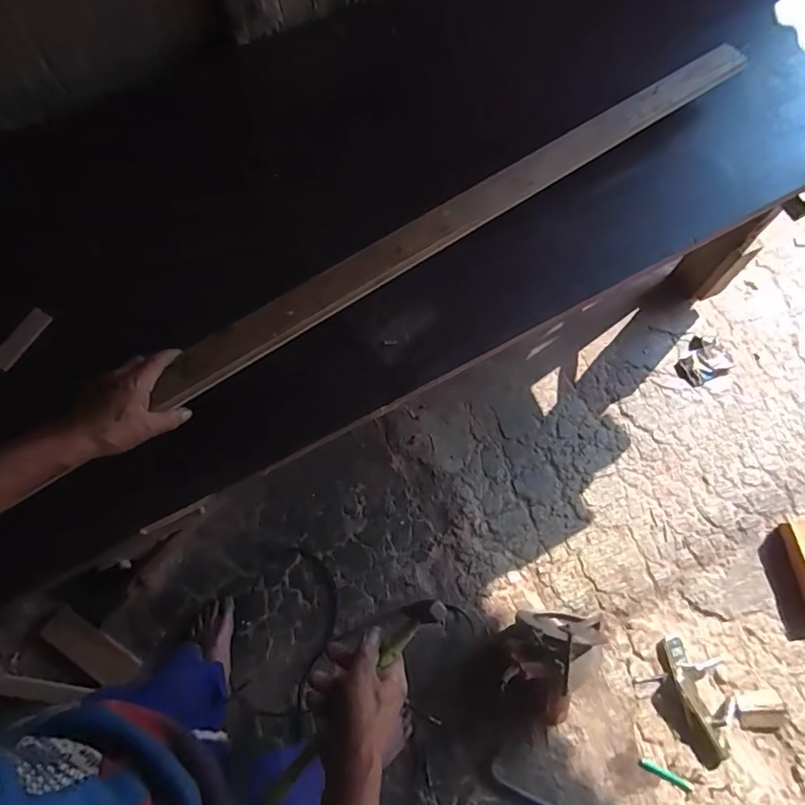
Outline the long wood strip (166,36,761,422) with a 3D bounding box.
[{"bbox_3d":[0.137,-0.306,0.733,1.067,0.026,0.049,-34,70,-15],"label":"long wood strip"}]

